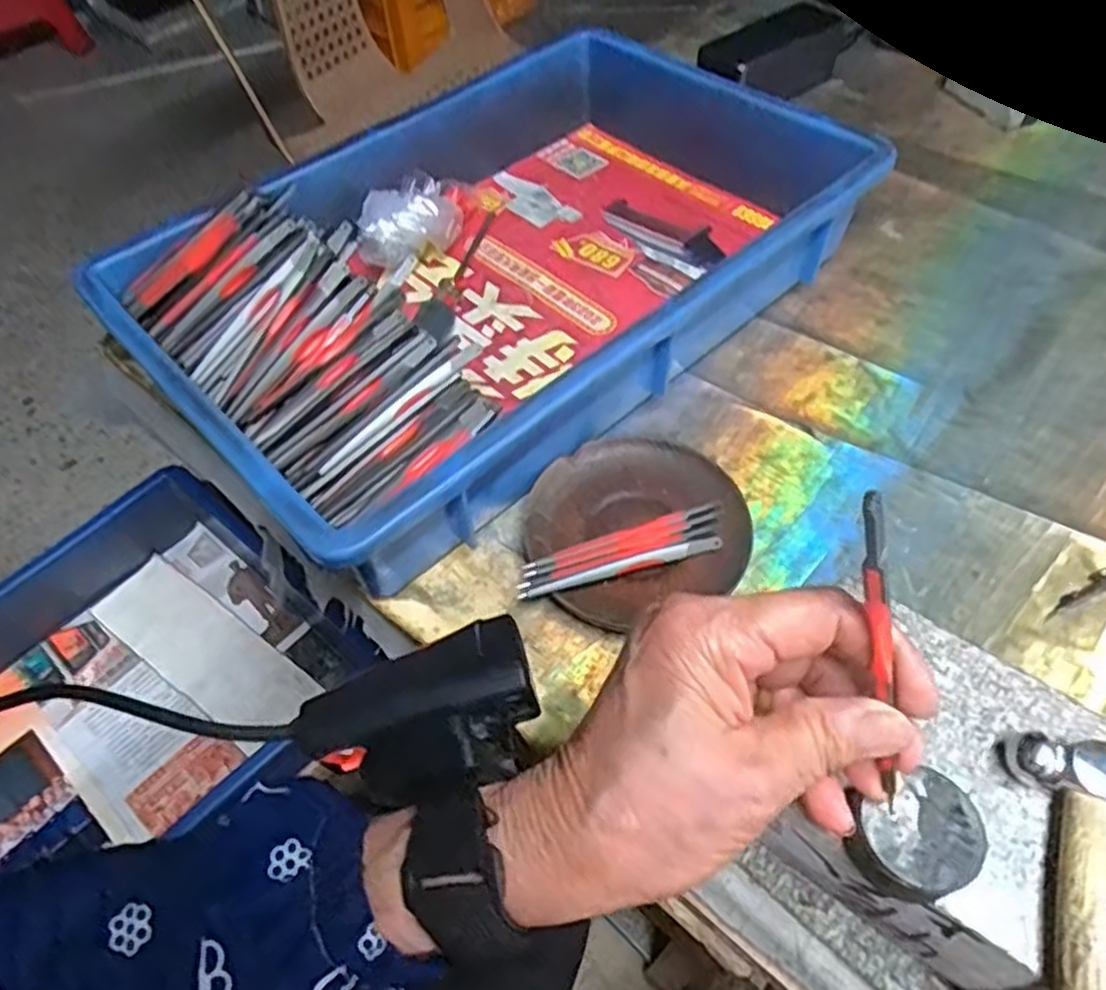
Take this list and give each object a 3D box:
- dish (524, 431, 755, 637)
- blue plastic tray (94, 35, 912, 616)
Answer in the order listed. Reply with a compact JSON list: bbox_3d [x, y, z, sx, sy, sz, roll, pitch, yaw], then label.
[{"bbox_3d":[0.043,0.015,0.393,0.111,0.014,0.106,-2,54,2],"label":"dish"},{"bbox_3d":[-0.026,-0.156,0.473,0.429,0.095,0.272,-38,61,-22],"label":"blue plastic tray"}]

